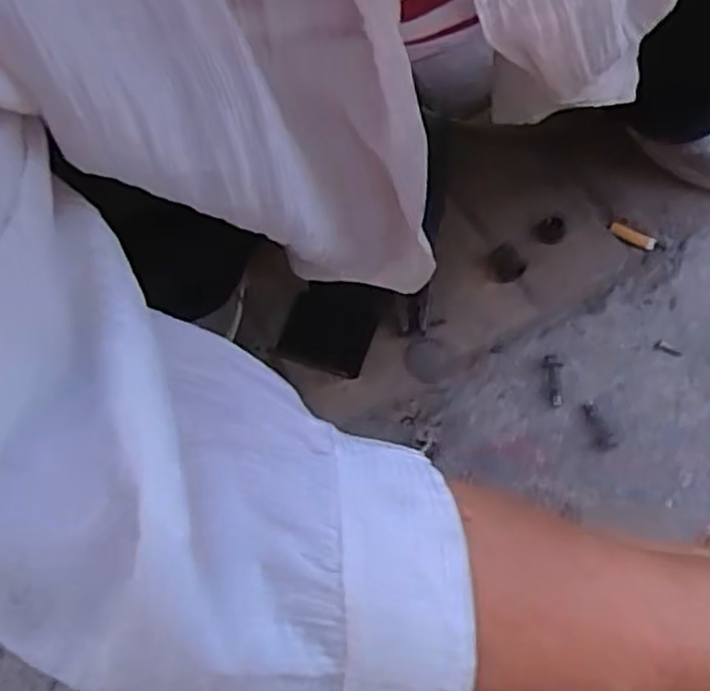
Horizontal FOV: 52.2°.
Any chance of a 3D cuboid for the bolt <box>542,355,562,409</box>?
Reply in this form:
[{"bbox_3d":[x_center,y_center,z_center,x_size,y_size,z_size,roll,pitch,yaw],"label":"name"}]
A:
[{"bbox_3d":[0.145,0.025,0.531,0.013,0.008,0.040,3,63,4],"label":"bolt"}]

